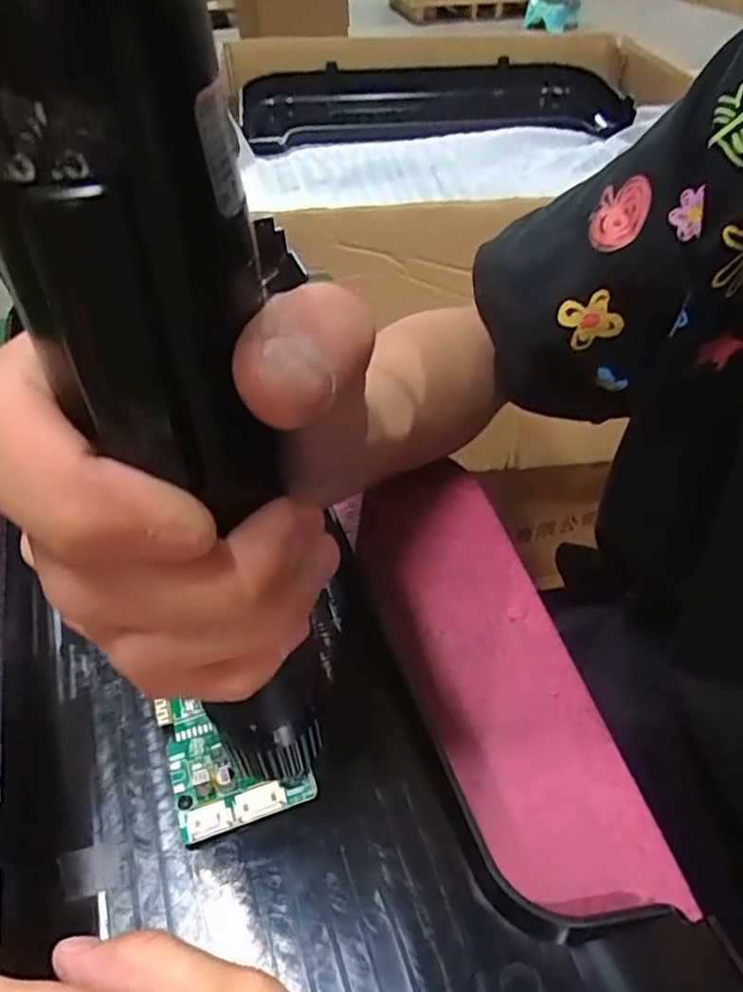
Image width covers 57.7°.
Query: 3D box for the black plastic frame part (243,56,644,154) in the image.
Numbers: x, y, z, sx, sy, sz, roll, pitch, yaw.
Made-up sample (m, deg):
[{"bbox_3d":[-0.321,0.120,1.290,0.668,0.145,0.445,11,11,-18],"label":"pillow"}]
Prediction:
[{"bbox_3d":[0.071,-0.506,0.868,0.465,0.052,0.210,0,44,0],"label":"black plastic frame part"}]

